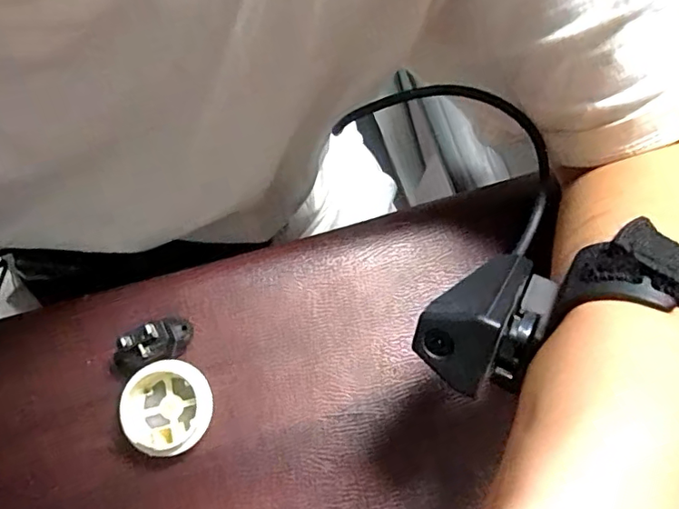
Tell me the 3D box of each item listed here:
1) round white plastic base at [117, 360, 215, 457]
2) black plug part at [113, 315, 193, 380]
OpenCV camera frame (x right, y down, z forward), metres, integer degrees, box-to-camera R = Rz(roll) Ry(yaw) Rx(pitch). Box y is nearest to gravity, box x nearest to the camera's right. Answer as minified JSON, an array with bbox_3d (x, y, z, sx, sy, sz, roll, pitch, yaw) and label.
[{"bbox_3d":[-0.094,0.084,0.294,0.051,0.018,0.047,0,74,0],"label":"round white plastic base"},{"bbox_3d":[-0.106,0.051,0.296,0.048,0.027,0.018,-23,75,-7],"label":"black plug part"}]

